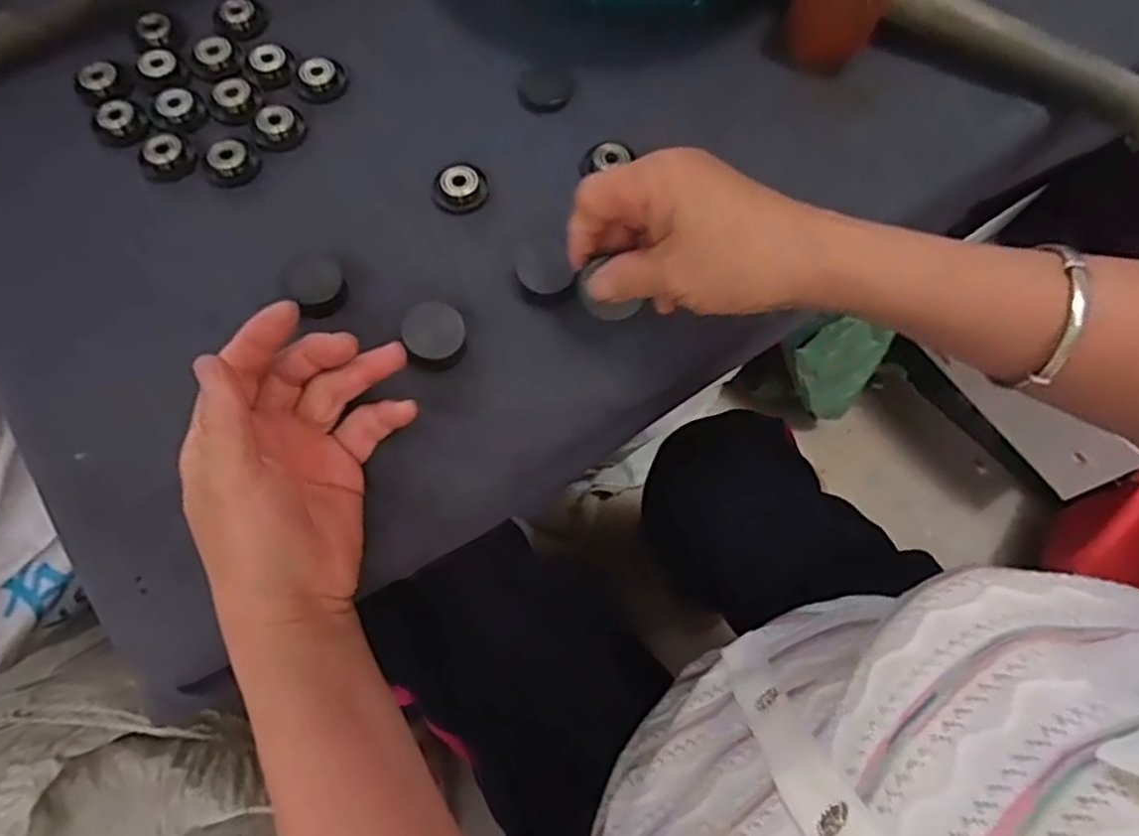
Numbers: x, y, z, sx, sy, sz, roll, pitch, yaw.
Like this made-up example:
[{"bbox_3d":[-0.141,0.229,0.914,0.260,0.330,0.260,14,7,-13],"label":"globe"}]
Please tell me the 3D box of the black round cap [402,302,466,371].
[{"bbox_3d":[-0.070,-0.044,0.386,0.031,0.011,0.035,-23,70,-10],"label":"black round cap"}]

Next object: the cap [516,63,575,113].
[{"bbox_3d":[-0.015,-0.208,0.464,0.034,0.005,0.042,7,68,2],"label":"cap"}]

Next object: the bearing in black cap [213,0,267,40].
[{"bbox_3d":[-0.215,-0.262,0.477,0.031,0.009,0.034,-22,70,-10],"label":"bearing in black cap"}]

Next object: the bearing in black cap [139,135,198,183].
[{"bbox_3d":[-0.238,-0.154,0.434,0.030,0.011,0.027,-36,73,-15],"label":"bearing in black cap"}]

